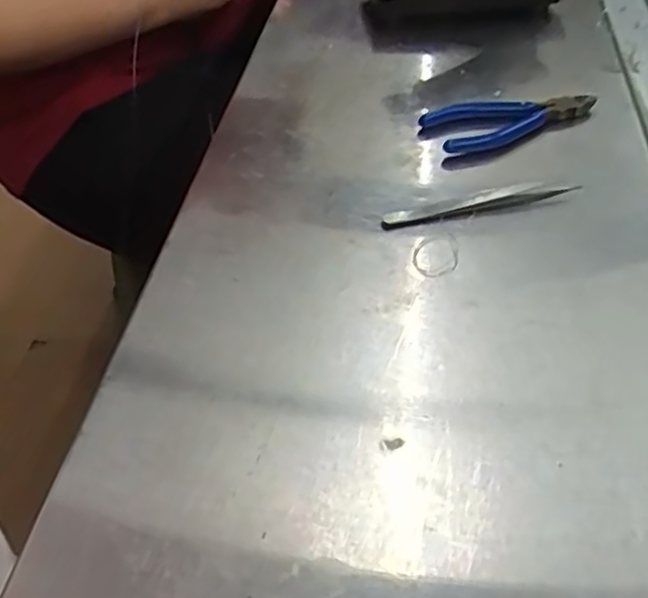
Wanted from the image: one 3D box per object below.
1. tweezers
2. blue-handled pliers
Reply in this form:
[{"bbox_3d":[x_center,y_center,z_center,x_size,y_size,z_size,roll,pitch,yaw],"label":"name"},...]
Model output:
[{"bbox_3d":[0.099,-0.059,0.455,0.130,0.005,0.015,-13,45,-13],"label":"tweezers"},{"bbox_3d":[0.132,-0.131,0.524,0.127,0.020,0.040,-18,46,-17],"label":"blue-handled pliers"}]

